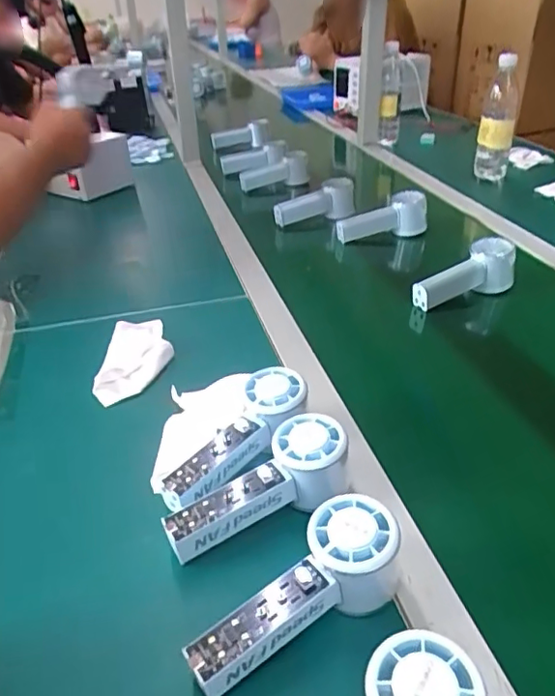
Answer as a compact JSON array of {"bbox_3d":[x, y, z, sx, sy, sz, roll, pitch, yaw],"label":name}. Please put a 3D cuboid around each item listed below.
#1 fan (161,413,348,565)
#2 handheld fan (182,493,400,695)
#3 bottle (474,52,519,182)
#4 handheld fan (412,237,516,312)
[{"bbox_3d":[-0.005,0.105,0.451,0.141,0.071,0.051,-15,35,-19],"label":"fan"},{"bbox_3d":[0.010,0.156,0.368,0.150,0.068,0.056,-18,37,-22],"label":"handheld fan"},{"bbox_3d":[0.449,-0.464,1.166,0.068,0.226,0.075,11,36,22],"label":"bottle"},{"bbox_3d":[0.249,-0.093,0.752,0.148,0.059,0.055,-25,40,-30],"label":"handheld fan"}]

